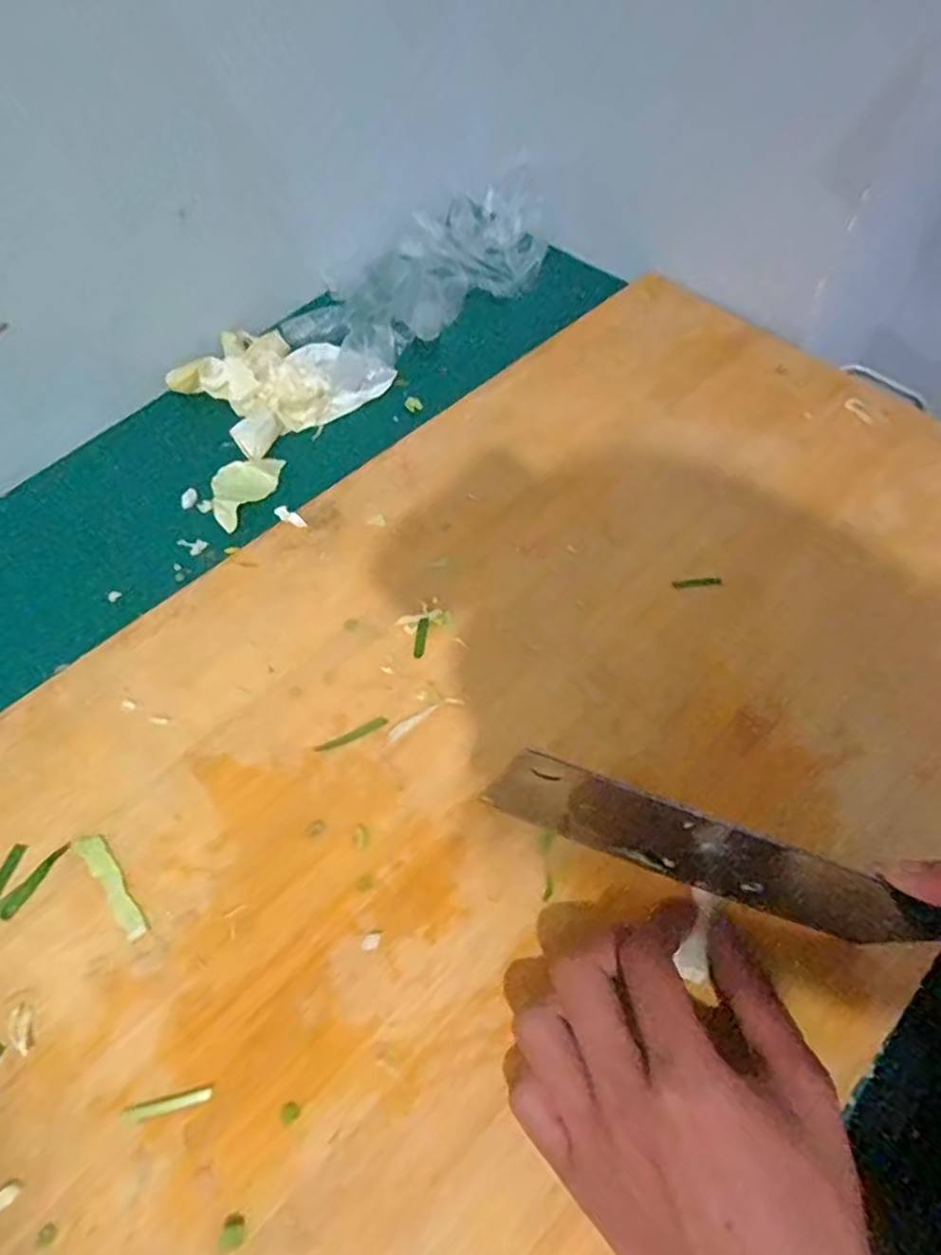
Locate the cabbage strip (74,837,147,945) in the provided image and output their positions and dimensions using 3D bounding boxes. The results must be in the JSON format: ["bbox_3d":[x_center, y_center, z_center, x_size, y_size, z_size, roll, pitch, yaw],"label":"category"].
[{"bbox_3d":[-0.172,0.122,0.317,0.012,0.004,0.059,-38,65,-18],"label":"cabbage strip"}]

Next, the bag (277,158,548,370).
[{"bbox_3d":[-0.033,-0.304,0.555,0.140,0.045,0.234,28,65,17],"label":"bag"}]

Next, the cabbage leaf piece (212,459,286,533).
[{"bbox_3d":[-0.158,-0.100,0.461,0.035,0.010,0.065,28,65,17],"label":"cabbage leaf piece"}]

